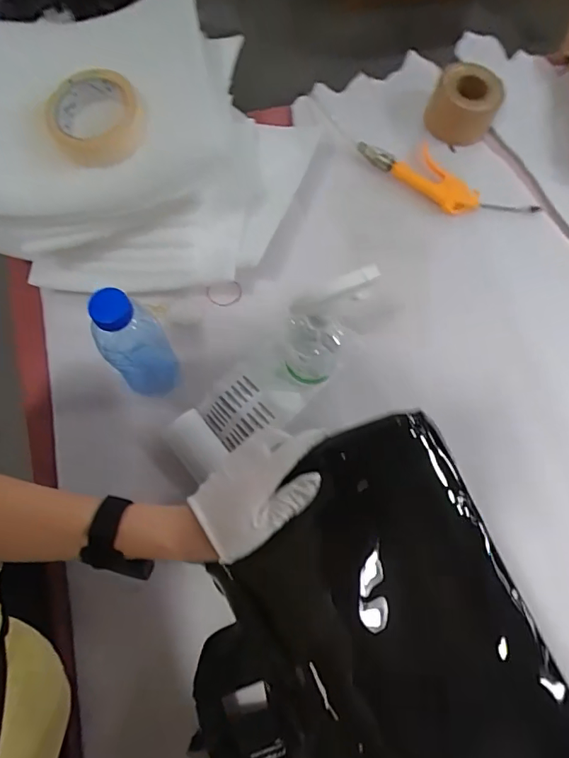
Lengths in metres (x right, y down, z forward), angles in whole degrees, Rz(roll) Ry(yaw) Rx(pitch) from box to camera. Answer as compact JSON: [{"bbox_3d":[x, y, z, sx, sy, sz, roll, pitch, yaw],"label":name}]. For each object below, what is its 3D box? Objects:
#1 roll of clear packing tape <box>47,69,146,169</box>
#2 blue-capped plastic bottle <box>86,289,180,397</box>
[{"bbox_3d":[-0.213,-0.290,0.561,0.103,0.046,0.106,0,73,0],"label":"roll of clear packing tape"},{"bbox_3d":[-0.175,-0.039,0.593,0.055,0.223,0.076,38,77,11],"label":"blue-capped plastic bottle"}]

